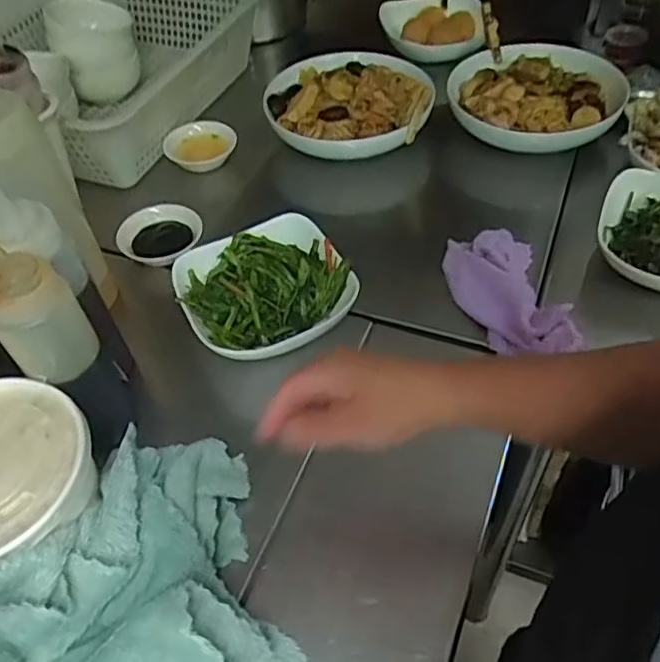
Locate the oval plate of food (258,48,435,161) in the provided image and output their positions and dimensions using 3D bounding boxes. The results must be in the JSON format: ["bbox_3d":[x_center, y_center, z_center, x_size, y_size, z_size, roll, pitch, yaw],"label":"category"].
[{"bbox_3d":[0.020,-0.285,0.787,0.197,0.067,0.180,-1,50,3],"label":"oval plate of food"}]

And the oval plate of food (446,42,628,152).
[{"bbox_3d":[0.244,-0.281,0.777,0.199,0.053,0.180,8,51,11],"label":"oval plate of food"}]

